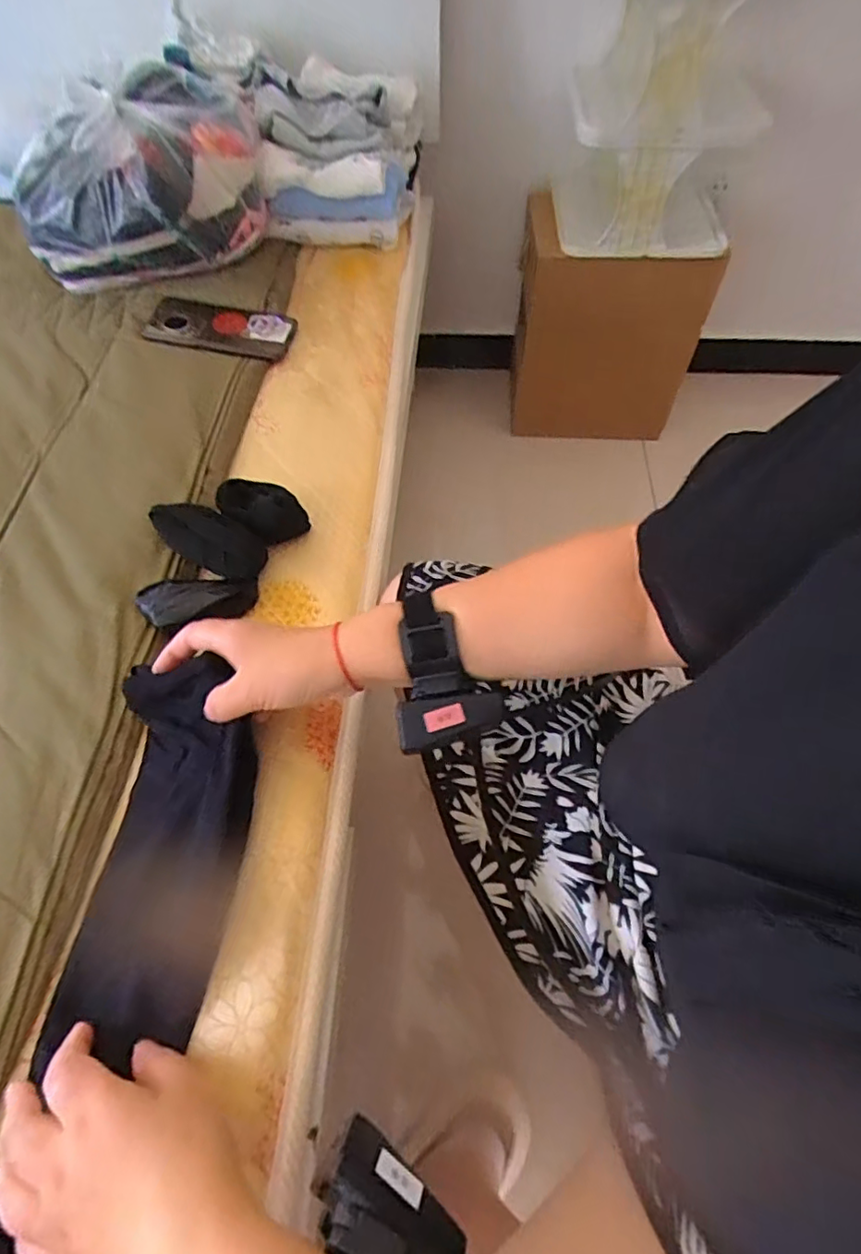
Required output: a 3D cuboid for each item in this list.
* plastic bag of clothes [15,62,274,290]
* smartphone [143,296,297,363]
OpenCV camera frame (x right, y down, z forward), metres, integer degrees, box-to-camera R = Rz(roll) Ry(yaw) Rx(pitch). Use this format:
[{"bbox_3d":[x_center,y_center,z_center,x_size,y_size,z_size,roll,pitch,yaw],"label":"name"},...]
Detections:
[{"bbox_3d":[-0.329,-0.500,0.690,0.266,0.166,0.159,-19,62,-13],"label":"plastic bag of clothes"},{"bbox_3d":[-0.246,-0.354,0.694,0.170,0.012,0.090,10,58,6],"label":"smartphone"}]

